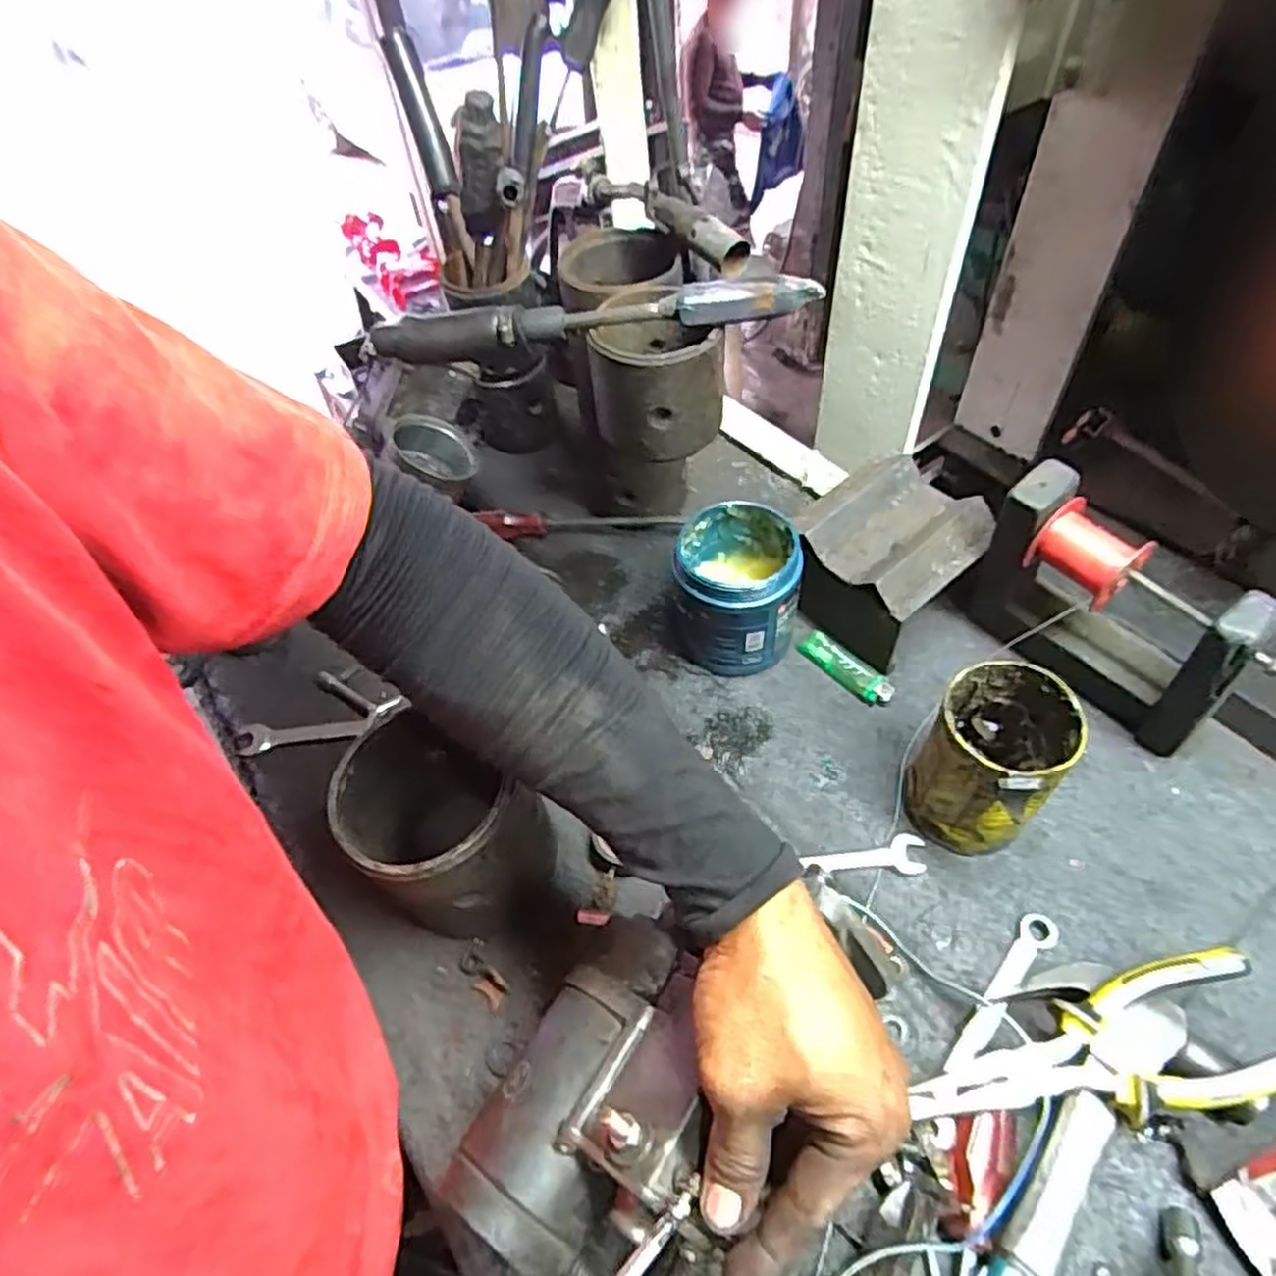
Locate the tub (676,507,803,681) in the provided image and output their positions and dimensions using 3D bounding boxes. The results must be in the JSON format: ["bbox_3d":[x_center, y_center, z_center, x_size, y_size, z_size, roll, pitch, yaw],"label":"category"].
[{"bbox_3d":[0.076,-0.035,0.571,0.084,0.101,0.090,-3,52,4],"label":"tub"}]

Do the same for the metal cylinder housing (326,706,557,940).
[{"bbox_3d":[-0.121,0.121,0.472,0.103,0.118,0.095,-3,52,4],"label":"metal cylinder housing"}]

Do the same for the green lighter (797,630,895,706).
[{"bbox_3d":[0.157,0.023,0.573,0.023,0.010,0.080,-39,58,-23],"label":"green lighter"}]

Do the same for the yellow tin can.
[{"bbox_3d":[0.213,0.077,0.462,0.070,0.114,0.080,32,61,27],"label":"yellow tin can"}]

